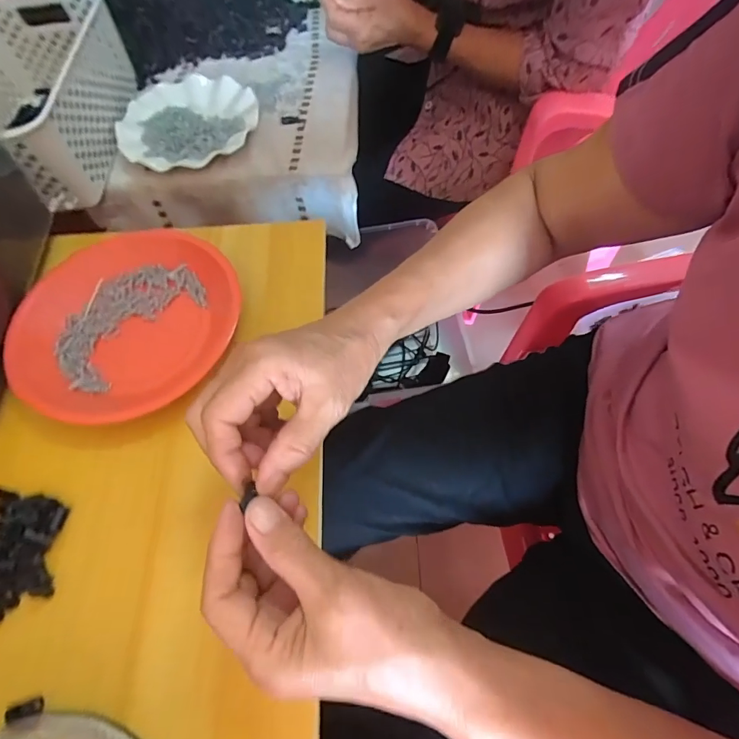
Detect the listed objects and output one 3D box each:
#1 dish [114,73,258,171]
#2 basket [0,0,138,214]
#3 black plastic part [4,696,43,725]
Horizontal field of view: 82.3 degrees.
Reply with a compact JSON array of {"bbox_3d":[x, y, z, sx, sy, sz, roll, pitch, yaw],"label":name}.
[{"bbox_3d":[-0.246,-0.345,0.576,0.182,0.024,0.192,-2,62,3],"label":"dish"},{"bbox_3d":[-0.443,-0.348,0.540,0.207,0.100,0.316,-4,62,2],"label":"basket"},{"bbox_3d":[-0.212,0.208,0.259,0.020,0.008,0.009,-17,63,-5],"label":"black plastic part"}]

